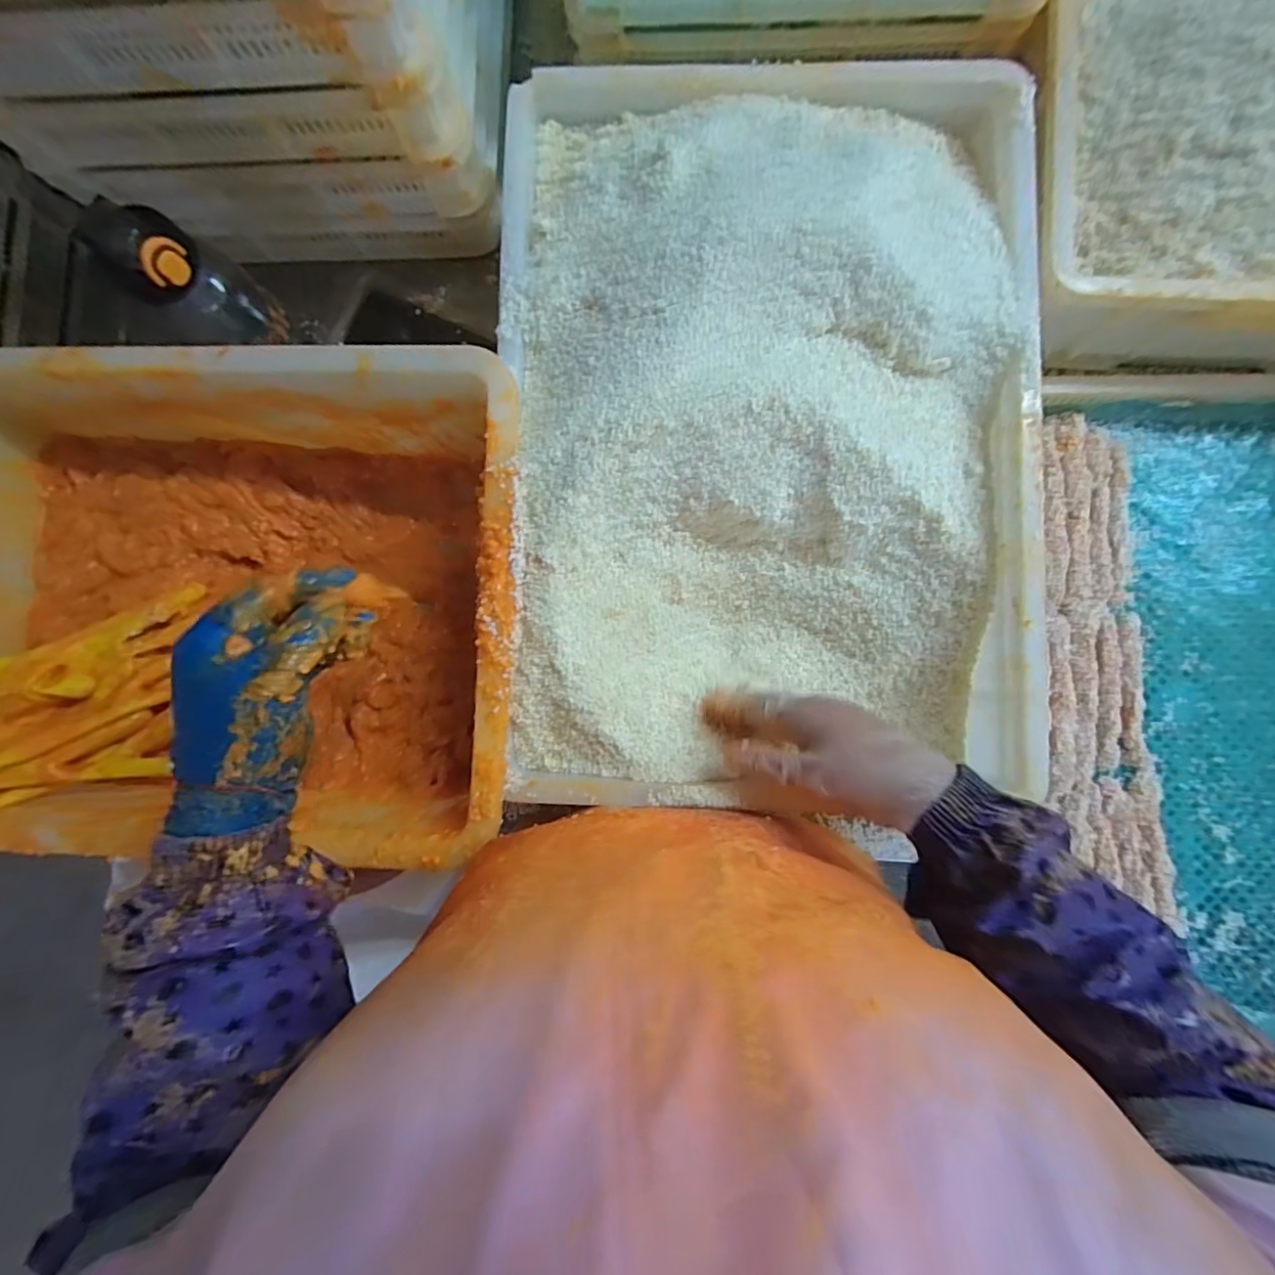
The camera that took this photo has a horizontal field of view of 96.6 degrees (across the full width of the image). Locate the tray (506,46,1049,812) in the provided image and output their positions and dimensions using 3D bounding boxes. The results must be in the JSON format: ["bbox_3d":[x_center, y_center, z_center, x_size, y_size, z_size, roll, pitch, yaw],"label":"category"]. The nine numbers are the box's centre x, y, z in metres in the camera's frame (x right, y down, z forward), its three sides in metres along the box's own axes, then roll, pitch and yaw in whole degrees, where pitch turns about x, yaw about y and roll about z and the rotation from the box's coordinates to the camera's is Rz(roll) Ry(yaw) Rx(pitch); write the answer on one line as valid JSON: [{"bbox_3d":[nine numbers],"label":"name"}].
[{"bbox_3d":[0.108,-0.186,0.467,0.409,0.123,0.614,0,87,2],"label":"tray"}]

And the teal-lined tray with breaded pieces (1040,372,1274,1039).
[{"bbox_3d":[0.545,0.058,0.517,0.356,0.067,0.609,0,87,2],"label":"teal-lined tray with breaded pieces"}]

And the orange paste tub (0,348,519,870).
[{"bbox_3d":[-0.377,-0.031,0.506,0.563,0.165,0.388,2,87,2],"label":"orange paste tub"}]

